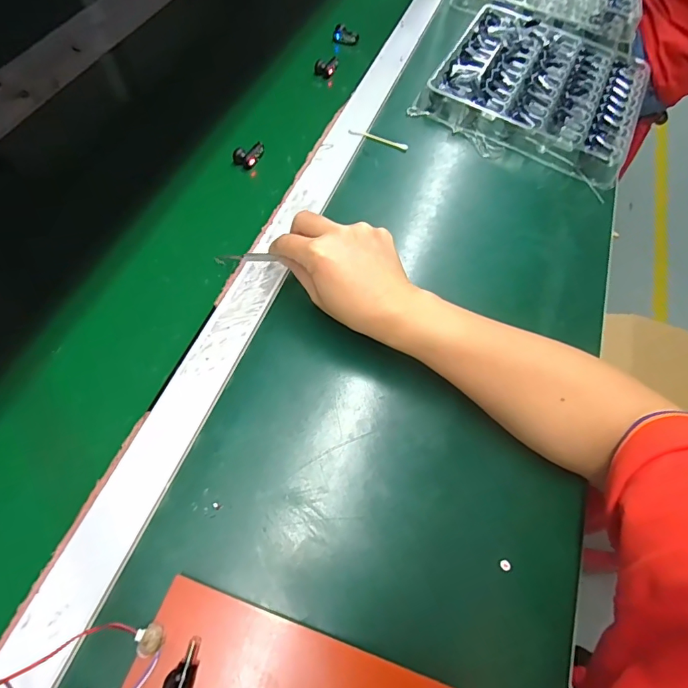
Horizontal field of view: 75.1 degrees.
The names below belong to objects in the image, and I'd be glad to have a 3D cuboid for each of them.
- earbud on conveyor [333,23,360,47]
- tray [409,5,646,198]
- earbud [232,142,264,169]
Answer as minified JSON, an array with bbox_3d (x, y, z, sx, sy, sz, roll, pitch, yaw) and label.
[{"bbox_3d":[0.002,-0.425,0.616,0.038,0.014,0.017,29,63,9],"label":"earbud on conveyor"},{"bbox_3d":[0.253,-0.335,0.583,0.255,0.034,0.254,27,62,8],"label":"tray"},{"bbox_3d":[-0.104,-0.210,0.490,0.024,0.013,0.034,24,62,6],"label":"earbud"}]

